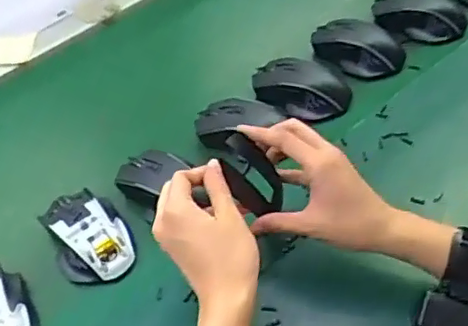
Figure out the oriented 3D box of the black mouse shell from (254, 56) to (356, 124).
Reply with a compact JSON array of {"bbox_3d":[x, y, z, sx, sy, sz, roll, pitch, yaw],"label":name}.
[{"bbox_3d":[0.079,-0.089,0.717,0.114,0.032,0.071,8,51,15],"label":"black mouse shell"}]

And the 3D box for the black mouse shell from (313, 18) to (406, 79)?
[{"bbox_3d":[0.153,-0.141,0.754,0.113,0.034,0.077,11,52,17],"label":"black mouse shell"}]

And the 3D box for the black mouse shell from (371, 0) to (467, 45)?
[{"bbox_3d":[0.240,-0.188,0.782,0.116,0.037,0.058,-2,49,6],"label":"black mouse shell"}]

